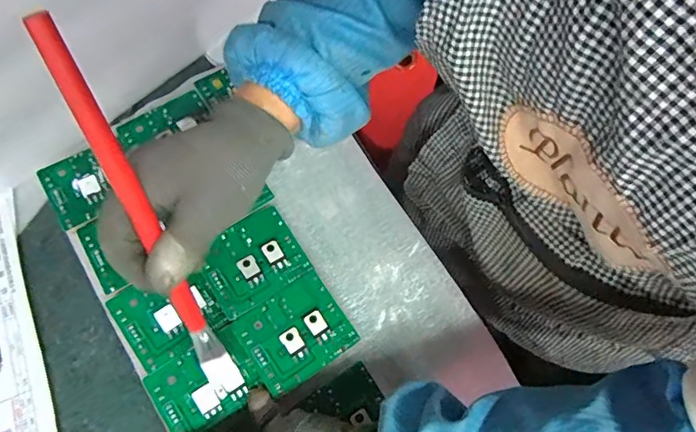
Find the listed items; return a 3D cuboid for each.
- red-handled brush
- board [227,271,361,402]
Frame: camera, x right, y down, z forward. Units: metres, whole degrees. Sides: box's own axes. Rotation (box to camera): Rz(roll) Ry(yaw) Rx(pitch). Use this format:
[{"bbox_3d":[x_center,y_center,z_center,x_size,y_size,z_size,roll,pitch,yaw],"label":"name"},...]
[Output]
[{"bbox_3d":[-0.119,0.024,0.316,0.019,0.294,0.017,-13,37,-2],"label":"red-handled brush"},{"bbox_3d":[-0.043,0.094,0.407,0.083,0.008,0.072,-33,75,-13],"label":"board"}]

